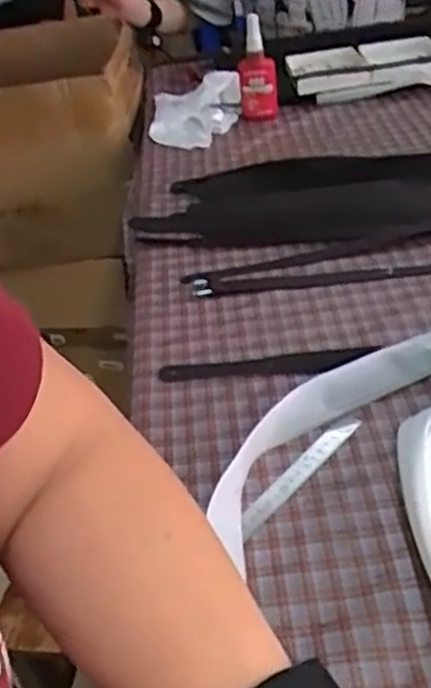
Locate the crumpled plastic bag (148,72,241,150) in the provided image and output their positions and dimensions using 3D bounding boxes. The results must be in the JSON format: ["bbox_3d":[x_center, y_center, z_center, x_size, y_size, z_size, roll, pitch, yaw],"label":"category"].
[{"bbox_3d":[-0.032,-0.383,1.210,0.146,0.040,0.232,-6,38,4],"label":"crumpled plastic bag"}]

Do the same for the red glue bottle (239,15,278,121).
[{"bbox_3d":[0.064,-0.417,1.147,0.058,0.144,0.043,-4,38,7],"label":"red glue bottle"}]

